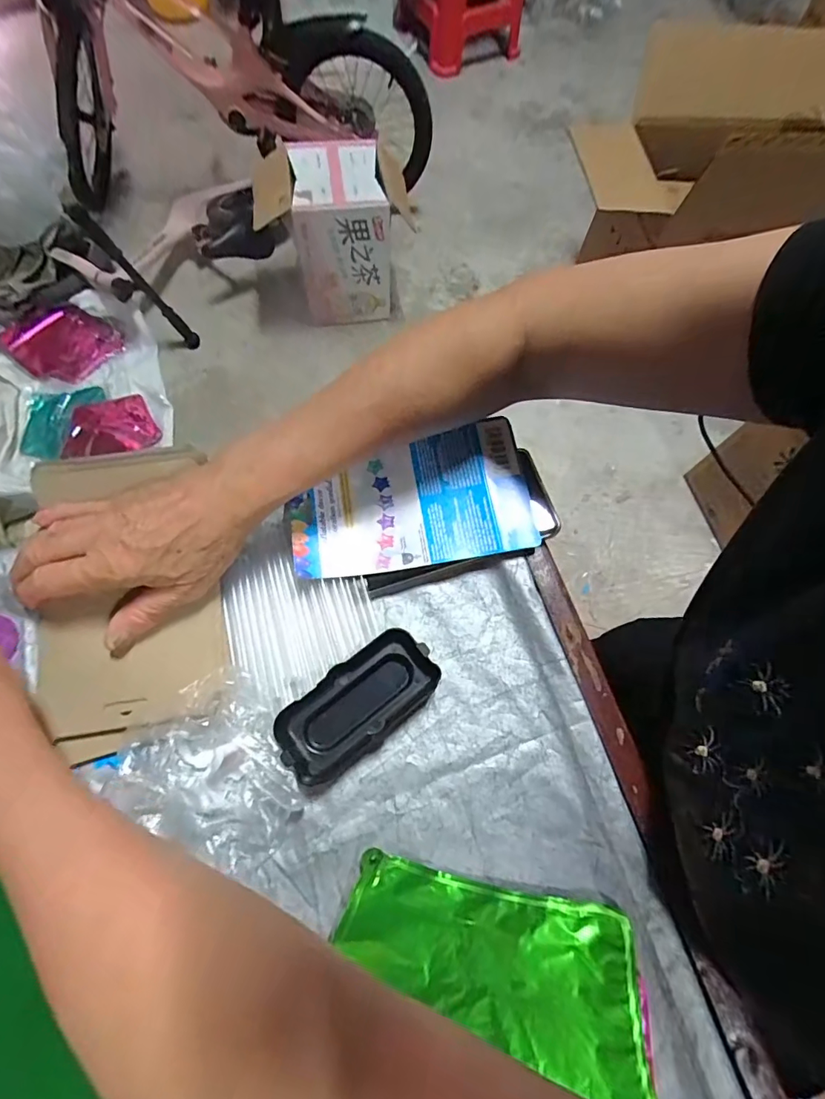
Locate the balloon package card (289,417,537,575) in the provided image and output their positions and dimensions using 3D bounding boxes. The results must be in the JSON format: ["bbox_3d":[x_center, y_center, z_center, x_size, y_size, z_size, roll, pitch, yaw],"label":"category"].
[{"bbox_3d":[-0.003,-0.038,0.359,0.180,0.015,0.104,-11,73,-3],"label":"balloon package card"}]

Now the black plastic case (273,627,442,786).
[{"bbox_3d":[-0.036,0.105,0.317,0.109,0.023,0.054,-38,77,-14],"label":"black plastic case"}]

